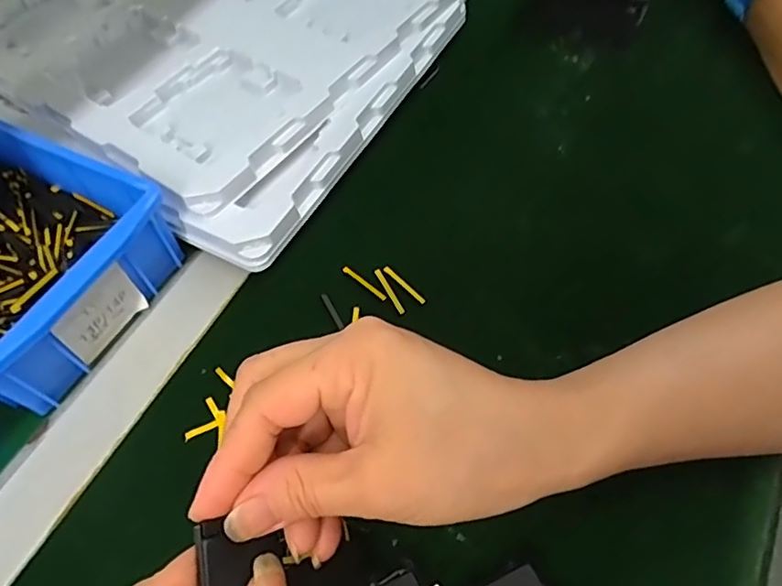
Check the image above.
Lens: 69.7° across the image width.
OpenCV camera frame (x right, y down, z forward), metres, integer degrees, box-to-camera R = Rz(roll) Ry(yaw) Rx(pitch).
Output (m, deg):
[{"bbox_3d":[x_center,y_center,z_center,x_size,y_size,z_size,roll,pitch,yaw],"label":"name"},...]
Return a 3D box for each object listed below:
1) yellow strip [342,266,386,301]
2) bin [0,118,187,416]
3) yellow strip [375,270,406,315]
[{"bbox_3d":[-0.016,-0.006,0.338,0.034,0.004,0.004,37,67,23],"label":"yellow strip"},{"bbox_3d":[-0.243,-0.031,0.333,0.198,0.053,0.132,23,63,17],"label":"bin"},{"bbox_3d":[-0.001,-0.002,0.333,0.004,0.004,0.034,-25,60,-11],"label":"yellow strip"}]

